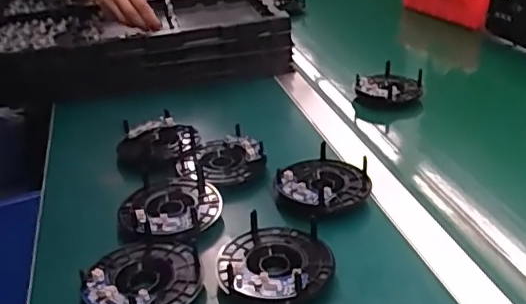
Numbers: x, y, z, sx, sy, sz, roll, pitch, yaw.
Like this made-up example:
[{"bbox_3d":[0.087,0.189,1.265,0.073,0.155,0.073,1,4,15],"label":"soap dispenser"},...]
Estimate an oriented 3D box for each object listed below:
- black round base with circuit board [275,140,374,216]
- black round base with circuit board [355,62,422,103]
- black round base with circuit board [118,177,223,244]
[{"bbox_3d":[0.064,0.035,0.607,0.100,0.035,0.093,-18,32,-22],"label":"black round base with circuit board"},{"bbox_3d":[0.186,-0.100,0.822,0.090,0.028,0.098,-3,31,2],"label":"black round base with circuit board"},{"bbox_3d":[-0.095,0.054,0.575,0.099,0.019,0.103,-4,31,-1],"label":"black round base with circuit board"}]

